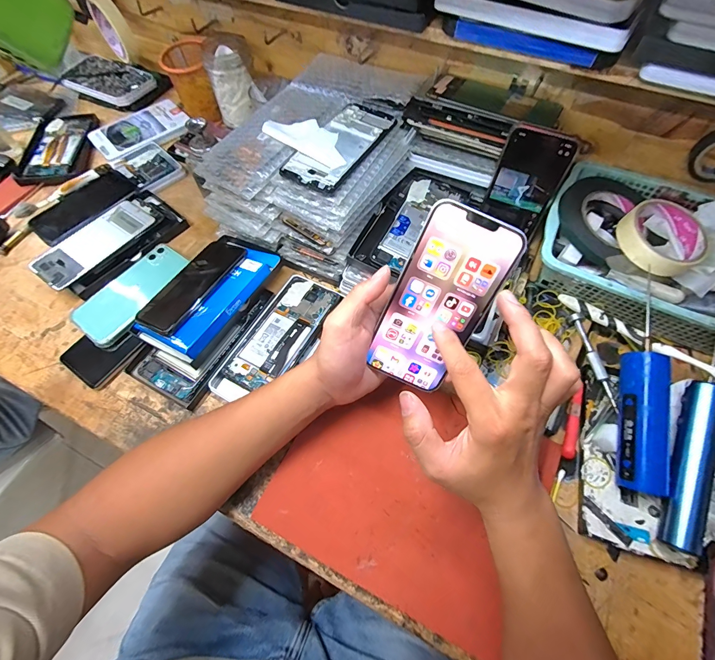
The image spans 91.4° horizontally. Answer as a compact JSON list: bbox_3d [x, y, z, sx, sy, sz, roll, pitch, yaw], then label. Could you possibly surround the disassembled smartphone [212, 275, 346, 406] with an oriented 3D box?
[{"bbox_3d":[-0.093,0.012,0.429,0.084,0.013,0.178,24,65,20],"label":"disassembled smartphone"}]

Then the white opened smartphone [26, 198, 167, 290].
[{"bbox_3d":[-0.366,-0.130,0.495,0.069,0.013,0.172,32,68,17],"label":"white opened smartphone"}]

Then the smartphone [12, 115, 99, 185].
[{"bbox_3d":[-0.517,-0.320,0.602,0.101,0.008,0.175,-6,62,-1],"label":"smartphone"}]

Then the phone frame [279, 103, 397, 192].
[{"bbox_3d":[-0.019,-0.219,0.414,0.070,0.008,0.151,29,67,16],"label":"phone frame"}]

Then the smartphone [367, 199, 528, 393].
[{"bbox_3d":[0.068,-0.020,0.296,0.076,0.158,0.004,24,25,0],"label":"smartphone"}]

